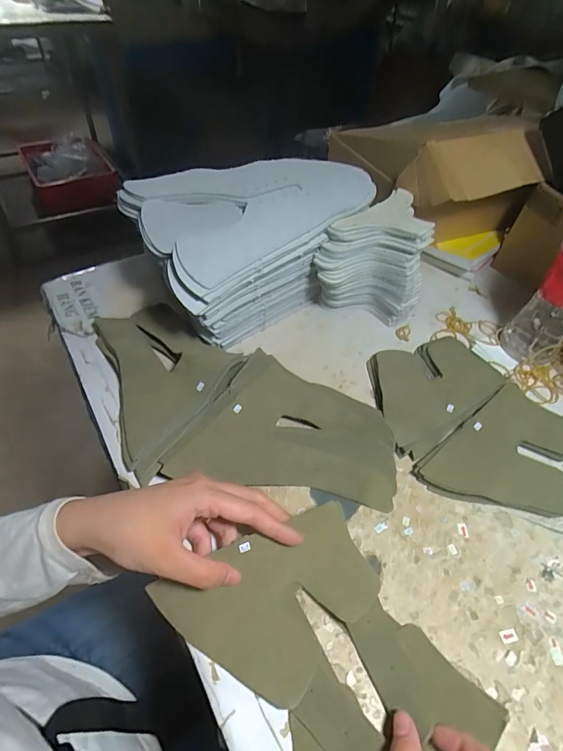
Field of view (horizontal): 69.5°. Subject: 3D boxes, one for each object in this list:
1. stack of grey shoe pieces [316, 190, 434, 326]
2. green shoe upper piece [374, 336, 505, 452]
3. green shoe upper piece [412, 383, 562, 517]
[{"bbox_3d":[0.099,-0.139,0.482,0.121,0.114,0.114,4,49,0],"label":"stack of grey shoe pieces"},{"bbox_3d":[0.151,0.008,0.418,0.157,0.019,0.100,-22,54,-21],"label":"green shoe upper piece"},{"bbox_3d":[0.207,0.078,0.364,0.152,0.015,0.101,-31,57,-26],"label":"green shoe upper piece"}]

